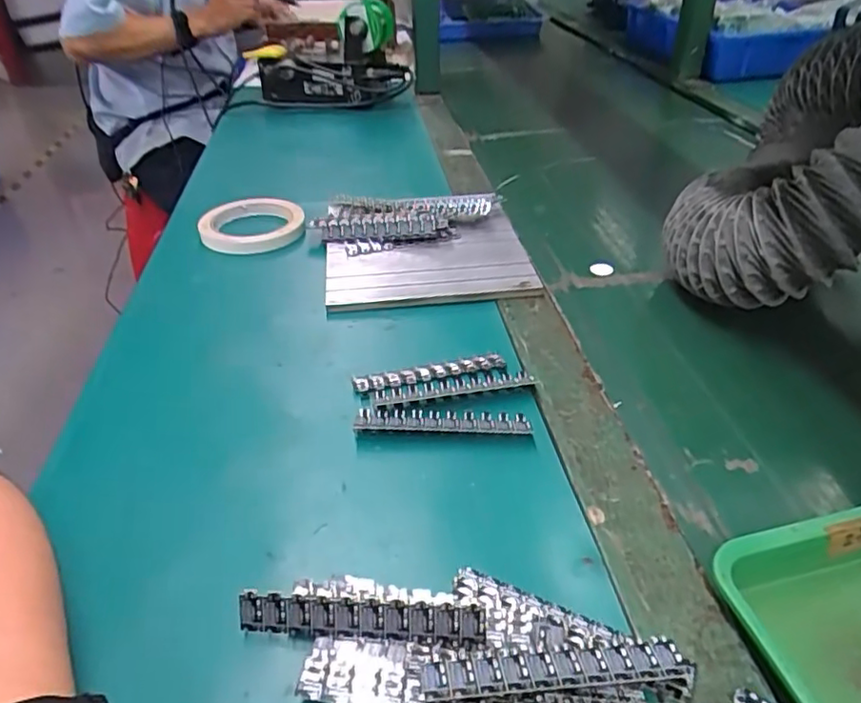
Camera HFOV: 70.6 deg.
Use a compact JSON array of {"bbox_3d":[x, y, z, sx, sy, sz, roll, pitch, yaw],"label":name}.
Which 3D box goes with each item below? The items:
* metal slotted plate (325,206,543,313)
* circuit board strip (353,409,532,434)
[{"bbox_3d":[-0.004,-0.087,0.557,0.179,0.010,0.147,-4,36,-4],"label":"metal slotted plate"},{"bbox_3d":[0.007,0.045,0.384,0.109,0.006,0.016,1,36,3],"label":"circuit board strip"}]

